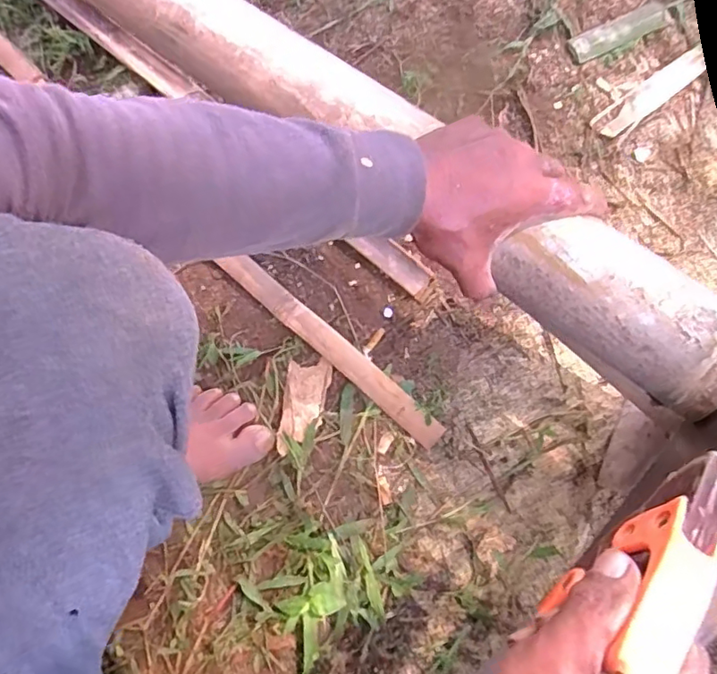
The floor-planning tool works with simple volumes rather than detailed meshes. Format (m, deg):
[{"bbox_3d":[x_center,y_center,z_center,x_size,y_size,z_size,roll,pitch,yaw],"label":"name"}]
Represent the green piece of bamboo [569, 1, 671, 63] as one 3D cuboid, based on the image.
[{"bbox_3d":[0.336,-0.392,0.732,0.148,0.004,0.036,-26,76,-8],"label":"green piece of bamboo"}]

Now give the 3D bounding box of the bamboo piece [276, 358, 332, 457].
[{"bbox_3d":[-0.060,0.071,0.591,0.048,0.015,0.106,16,62,4],"label":"bamboo piece"}]

